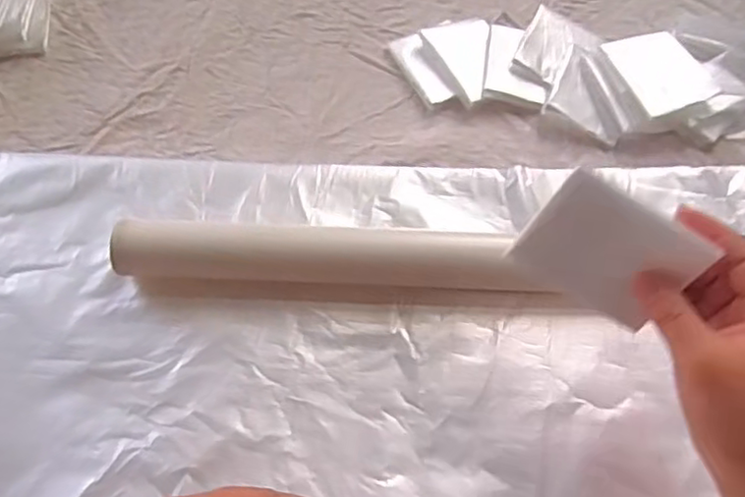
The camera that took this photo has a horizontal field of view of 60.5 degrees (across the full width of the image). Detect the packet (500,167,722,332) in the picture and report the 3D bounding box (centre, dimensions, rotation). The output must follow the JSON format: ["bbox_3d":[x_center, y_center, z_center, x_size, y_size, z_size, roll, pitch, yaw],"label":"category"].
[{"bbox_3d":[0.119,0.003,0.324,0.079,0.060,0.006,33,26,2],"label":"packet"}]

